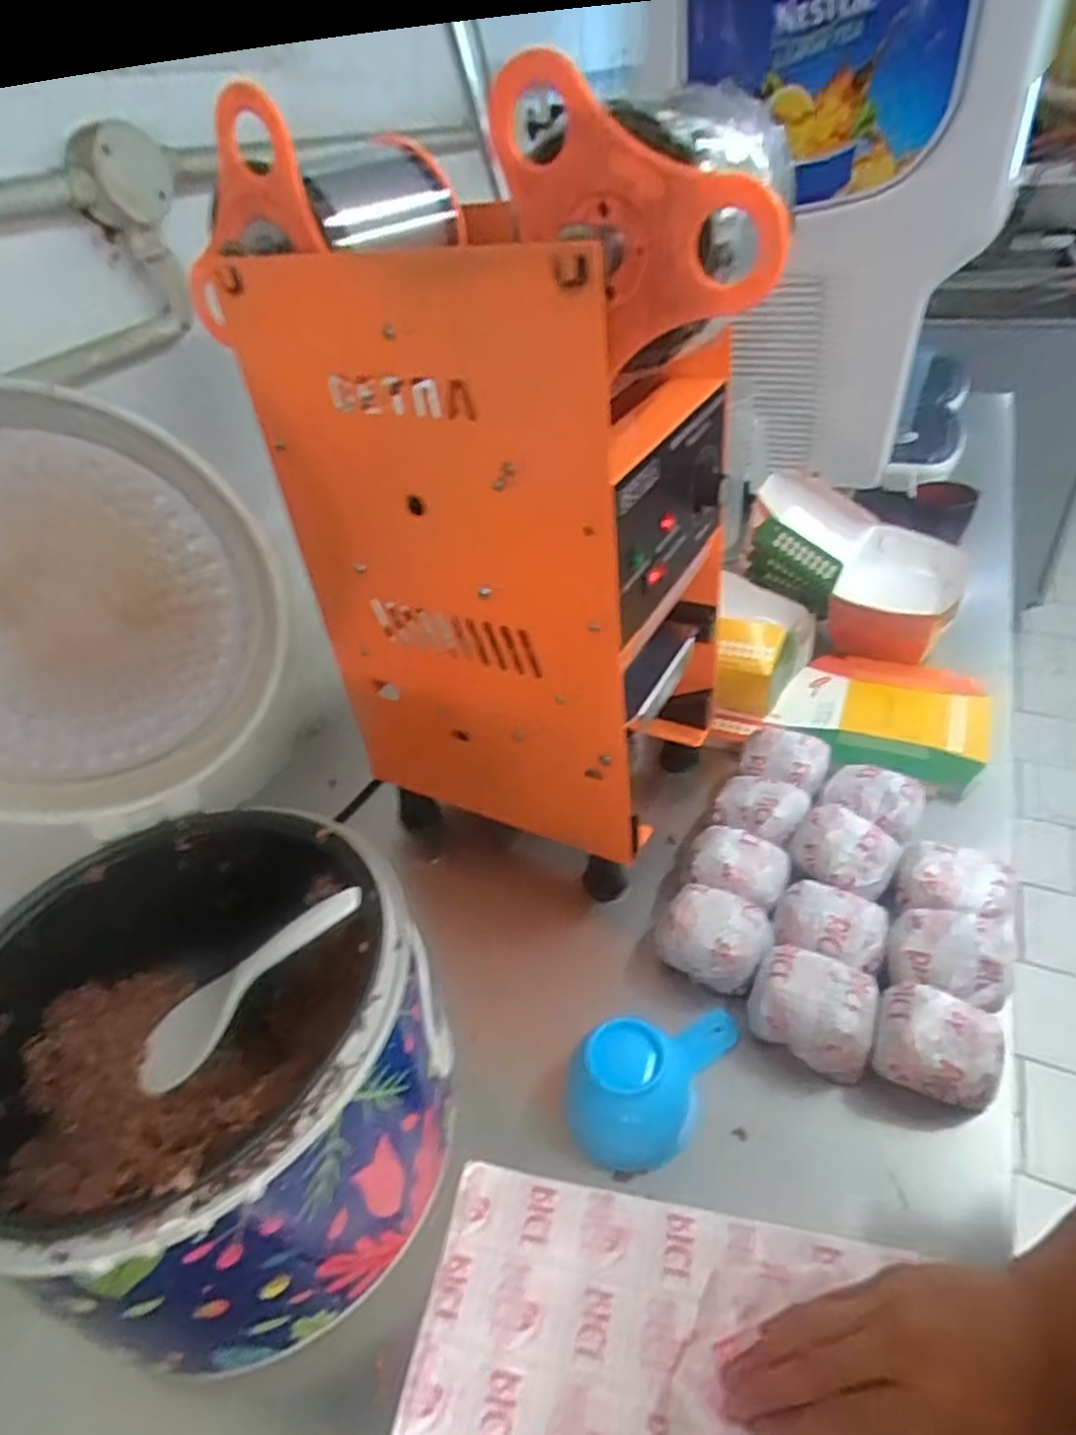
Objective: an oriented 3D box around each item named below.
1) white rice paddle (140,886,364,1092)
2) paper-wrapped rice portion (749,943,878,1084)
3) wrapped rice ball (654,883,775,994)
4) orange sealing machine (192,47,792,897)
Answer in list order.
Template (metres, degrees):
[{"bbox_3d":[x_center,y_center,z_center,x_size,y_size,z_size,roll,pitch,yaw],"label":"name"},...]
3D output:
[{"bbox_3d":[-0.172,0.157,0.452,0.181,0.016,0.053,-41,36,17],"label":"white rice paddle"},{"bbox_3d":[0.192,0.199,0.535,0.078,0.044,0.071,13,43,23],"label":"paper-wrapped rice portion"},{"bbox_3d":[0.138,0.165,0.588,0.078,0.046,0.072,-4,39,3],"label":"wrapped rice ball"},{"bbox_3d":[0.013,-0.145,0.569,0.313,0.468,0.232,21,47,31],"label":"orange sealing machine"}]

